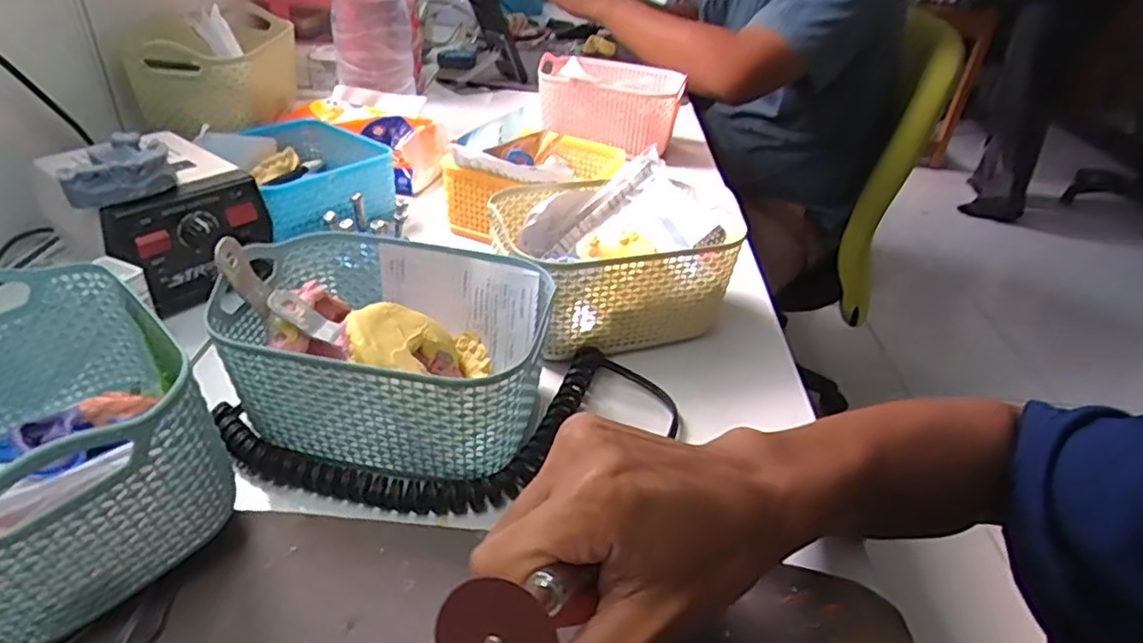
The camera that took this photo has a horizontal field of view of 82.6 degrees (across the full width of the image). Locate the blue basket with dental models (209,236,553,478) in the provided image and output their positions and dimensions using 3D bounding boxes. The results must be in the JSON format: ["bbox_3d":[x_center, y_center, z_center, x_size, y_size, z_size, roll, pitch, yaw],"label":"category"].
[{"bbox_3d":[-0.102,0.018,0.367,0.162,0.082,0.116,9,34,5],"label":"blue basket with dental models"}]

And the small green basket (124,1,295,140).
[{"bbox_3d":[-0.340,-0.255,0.645,0.100,0.081,0.178,4,34,-1],"label":"small green basket"}]

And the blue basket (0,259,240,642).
[{"bbox_3d":[-0.241,0.049,0.289,0.169,0.093,0.114,30,41,32],"label":"blue basket"}]

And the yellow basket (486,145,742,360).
[{"bbox_3d":[0.028,-0.040,0.472,0.149,0.085,0.121,-11,37,-23],"label":"yellow basket"}]

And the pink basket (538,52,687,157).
[{"bbox_3d":[0.046,-0.259,0.784,0.163,0.085,0.108,14,35,12],"label":"pink basket"}]

